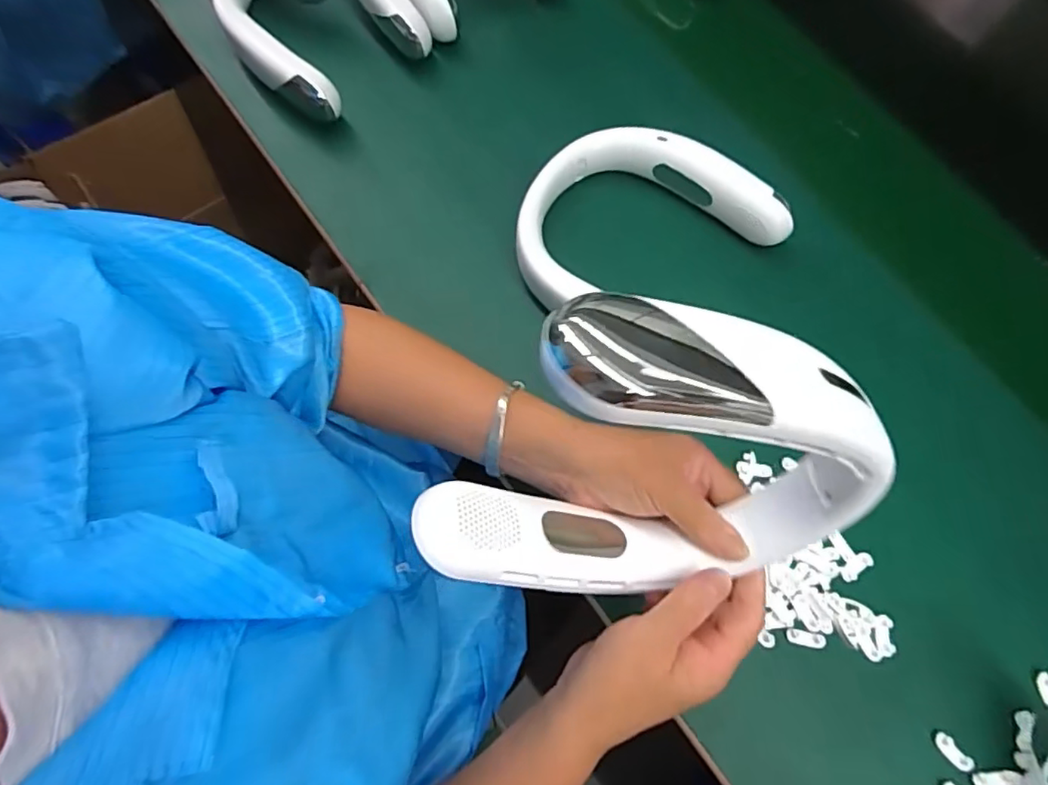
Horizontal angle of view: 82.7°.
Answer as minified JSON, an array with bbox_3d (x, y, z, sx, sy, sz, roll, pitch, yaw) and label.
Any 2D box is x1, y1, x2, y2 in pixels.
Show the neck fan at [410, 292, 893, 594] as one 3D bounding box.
[{"bbox_3d":[0.058,0.042,0.280,0.212,0.177,0.098,-4,74,-2],"label":"neck fan"}]

